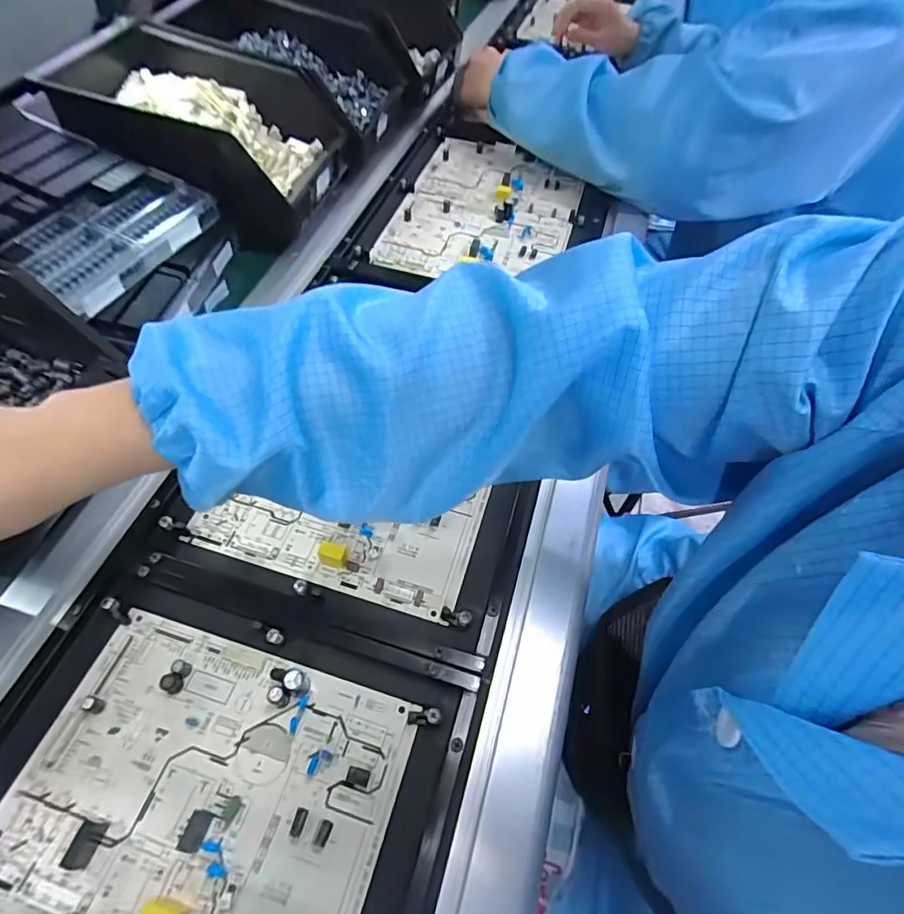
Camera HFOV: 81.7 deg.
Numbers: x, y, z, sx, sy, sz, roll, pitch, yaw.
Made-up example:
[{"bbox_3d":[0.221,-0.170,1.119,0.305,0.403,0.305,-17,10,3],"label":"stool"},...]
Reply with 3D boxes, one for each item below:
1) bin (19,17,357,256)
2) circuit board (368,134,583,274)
[{"bbox_3d":[-0.256,-0.322,0.518,0.272,0.105,0.156,16,57,6],"label":"bin"},{"bbox_3d":[0.042,-0.299,0.619,0.198,0.023,0.274,14,57,5],"label":"circuit board"}]

